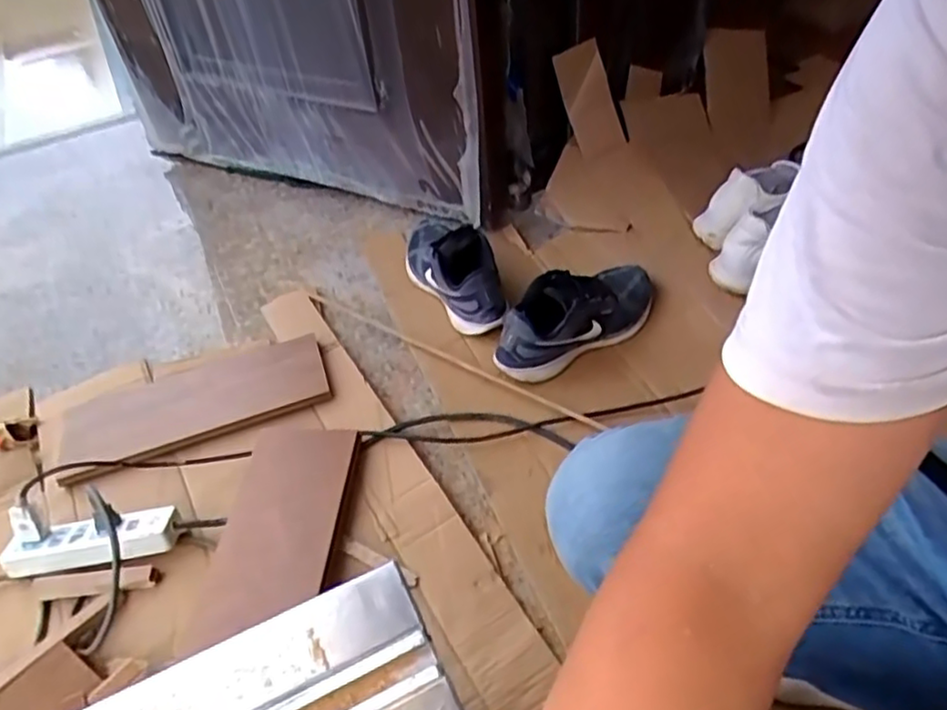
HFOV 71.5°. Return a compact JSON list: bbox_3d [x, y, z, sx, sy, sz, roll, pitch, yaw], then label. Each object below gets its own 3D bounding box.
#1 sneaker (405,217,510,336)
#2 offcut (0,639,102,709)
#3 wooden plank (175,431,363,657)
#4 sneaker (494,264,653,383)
[{"bbox_3d":[-0.042,-0.152,1.071,0.118,0.108,0.275,-15,46,-10],"label":"sneaker"},{"bbox_3d":[-0.430,0.339,0.657,0.078,0.006,0.085,24,40,27],"label":"offcut"},{"bbox_3d":[-0.240,0.212,0.806,0.144,0.020,0.293,2,46,7],"label":"wooden plank"},{"bbox_3d":[0.149,-0.058,0.963,0.257,0.100,0.090,-20,47,-15],"label":"sneaker"}]

